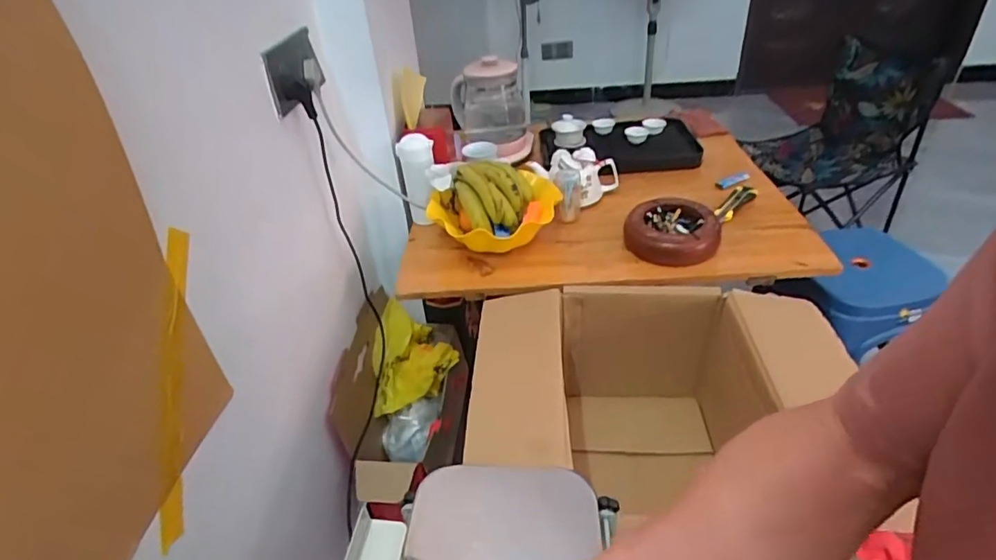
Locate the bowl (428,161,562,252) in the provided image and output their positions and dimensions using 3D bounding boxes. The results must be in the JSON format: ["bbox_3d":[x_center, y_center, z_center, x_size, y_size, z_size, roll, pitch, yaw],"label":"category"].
[{"bbox_3d":[-0.002,-0.152,1.042,0.231,0.148,0.212,-3,35,2],"label":"bowl"}]

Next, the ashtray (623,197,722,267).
[{"bbox_3d":[0.323,-0.099,1.012,0.156,0.053,0.163,-3,35,2],"label":"ashtray"}]

